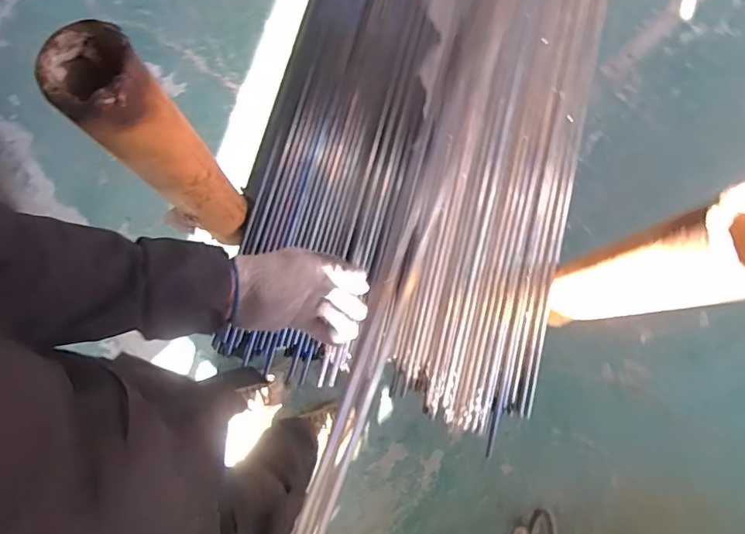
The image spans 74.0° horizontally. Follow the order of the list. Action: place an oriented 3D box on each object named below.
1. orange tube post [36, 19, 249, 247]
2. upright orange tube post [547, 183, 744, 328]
[{"bbox_3d":[-0.258,-0.138,0.631,0.082,0.389,0.087,-41,82,-8],"label":"orange tube post"},{"bbox_3d":[0.321,0.014,0.573,0.091,0.356,0.089,3,78,0],"label":"upright orange tube post"}]

